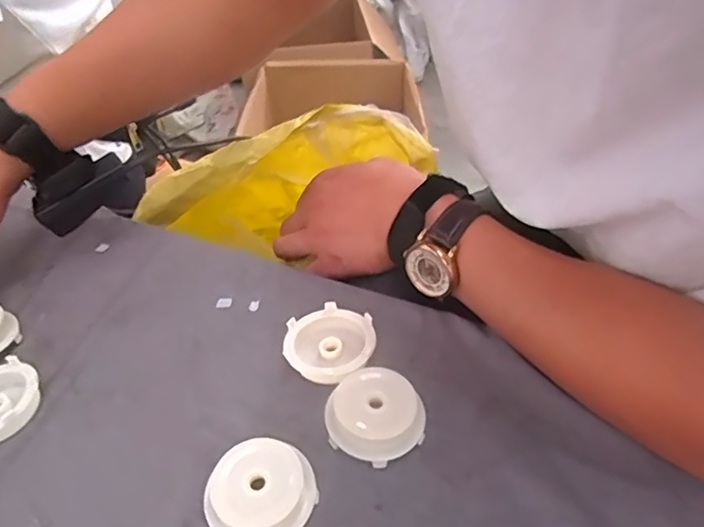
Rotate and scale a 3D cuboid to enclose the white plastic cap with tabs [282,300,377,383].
[{"bbox_3d":[-0.014,0.053,0.353,0.057,0.020,0.054,-2,43,2],"label":"white plastic cap with tabs"}]

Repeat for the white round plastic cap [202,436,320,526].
[{"bbox_3d":[-0.049,0.122,0.289,0.054,0.022,0.054,-2,43,2],"label":"white round plastic cap"}]

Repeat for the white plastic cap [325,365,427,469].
[{"bbox_3d":[0.012,0.088,0.318,0.052,0.017,0.052,-2,43,2],"label":"white plastic cap"}]

